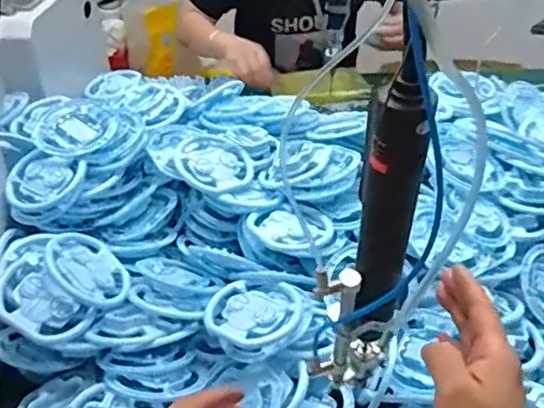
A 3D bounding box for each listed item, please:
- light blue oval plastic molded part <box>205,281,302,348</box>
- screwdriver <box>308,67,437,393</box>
[{"bbox_3d":[-0.019,0.117,0.630,0.098,0.023,0.080,6,38,9],"label":"light blue oval plastic molded part"},{"bbox_3d":[0.069,0.041,0.432,0.060,0.299,0.045,7,38,10],"label":"screwdriver"}]

